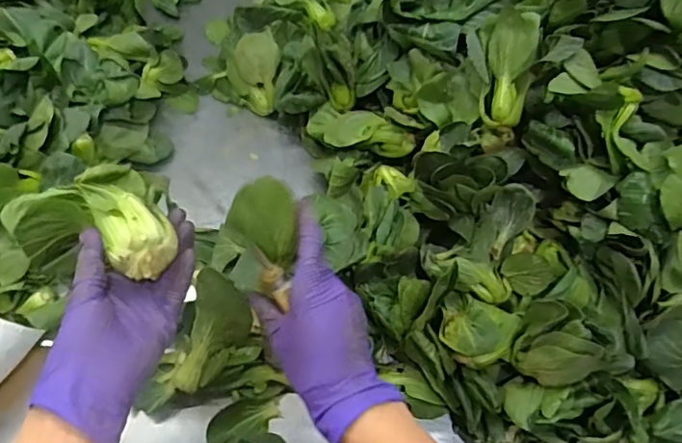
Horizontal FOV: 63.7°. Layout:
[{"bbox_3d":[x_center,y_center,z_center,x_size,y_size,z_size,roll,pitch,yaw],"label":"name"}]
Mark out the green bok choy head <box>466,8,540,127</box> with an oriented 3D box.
[{"bbox_3d":[0.181,-0.162,0.597,0.074,0.052,0.117,14,101,41],"label":"green bok choy head"}]

